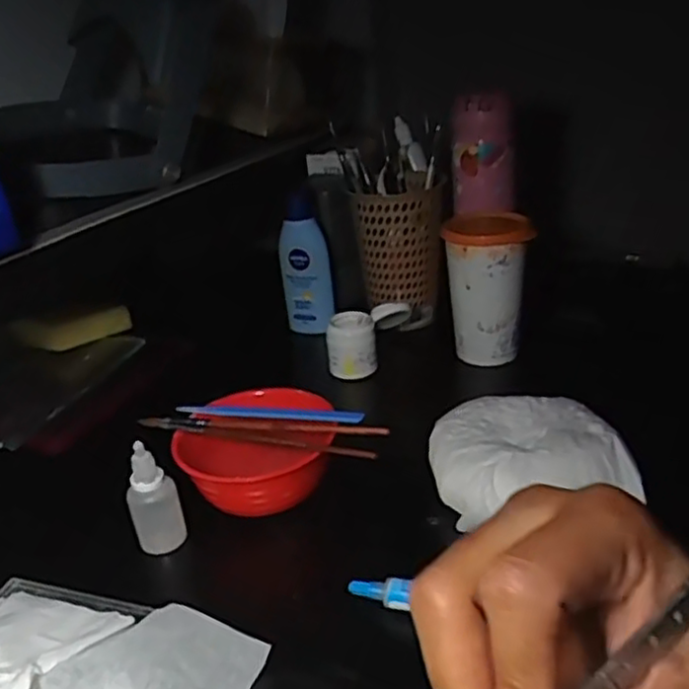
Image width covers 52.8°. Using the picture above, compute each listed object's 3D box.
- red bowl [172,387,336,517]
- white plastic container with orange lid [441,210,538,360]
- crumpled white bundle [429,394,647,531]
[{"bbox_3d":[-0.061,0.075,0.479,0.109,0.051,0.092,-1,26,6],"label":"red bowl"},{"bbox_3d":[0.124,-0.048,0.615,0.069,0.121,0.069,-1,26,6],"label":"white plastic container with orange lid"},{"bbox_3d":[0.116,0.073,0.464,0.111,0.040,0.102,-7,26,-7],"label":"crumpled white bundle"}]

